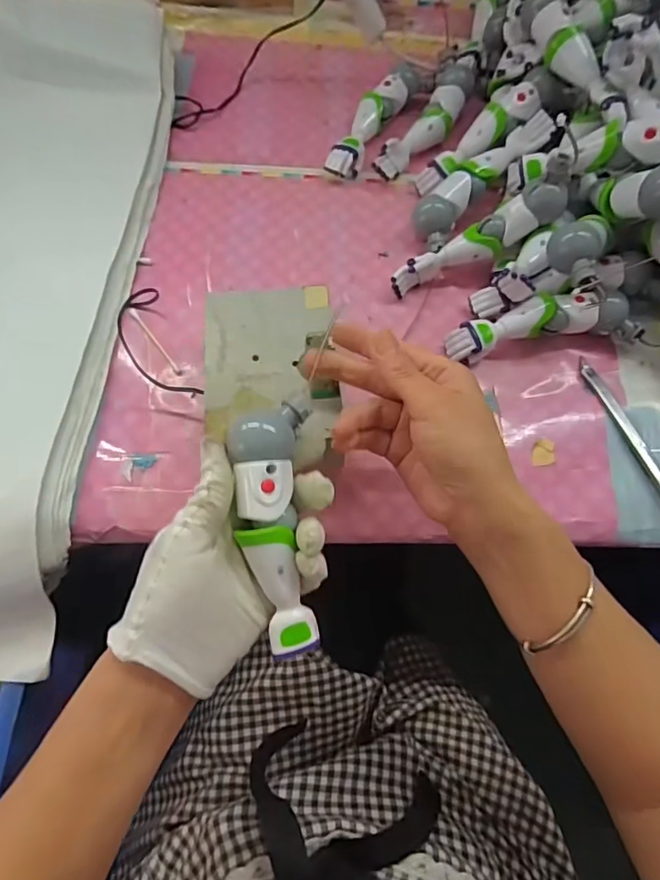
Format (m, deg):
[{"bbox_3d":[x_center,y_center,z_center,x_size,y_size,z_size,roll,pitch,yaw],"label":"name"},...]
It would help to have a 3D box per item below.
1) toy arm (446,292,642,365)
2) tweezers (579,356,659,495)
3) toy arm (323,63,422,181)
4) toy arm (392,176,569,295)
[{"bbox_3d":[0.166,-0.091,0.409,0.147,0.033,0.043,-6,67,-2],"label":"toy arm"},{"bbox_3d":[0.226,-0.007,0.390,0.014,0.004,0.131,-21,68,-8],"label":"tweezers"},{"bbox_3d":[0.041,-0.310,0.499,0.031,0.030,0.146,30,71,12],"label":"toy arm"},{"bbox_3d":[0.119,-0.163,0.421,0.147,0.028,0.028,-27,68,10],"label":"toy arm"}]

